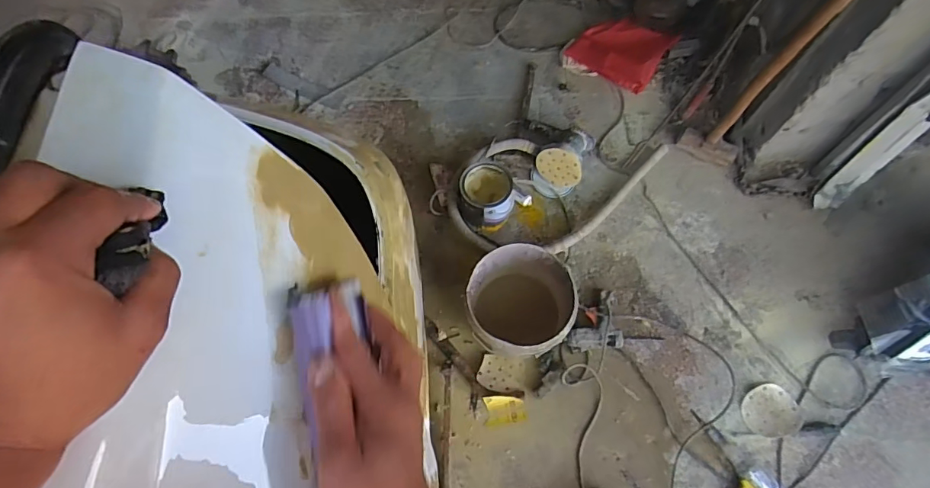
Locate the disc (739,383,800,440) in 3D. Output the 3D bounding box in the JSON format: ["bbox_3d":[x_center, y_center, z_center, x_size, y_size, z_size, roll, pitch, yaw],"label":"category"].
[{"bbox_3d":[0.799,0.435,1.258,0.141,0.020,0.126,-13,71,3],"label":"disc"}]

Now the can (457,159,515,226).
[{"bbox_3d":[0.063,-0.149,1.430,0.157,0.137,0.161,0,67,1],"label":"can"}]

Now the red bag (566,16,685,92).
[{"bbox_3d":[0.538,-0.689,1.675,0.305,0.126,0.256,38,73,15],"label":"red bag"}]

